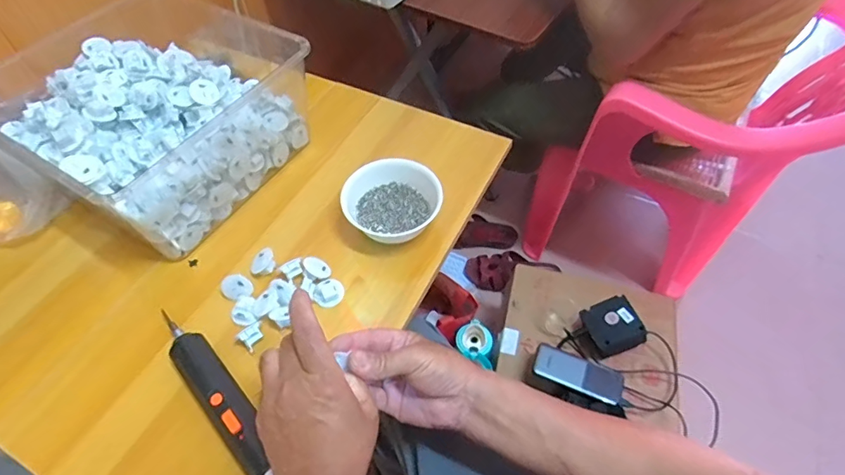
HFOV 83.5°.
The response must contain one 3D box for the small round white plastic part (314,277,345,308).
[{"bbox_3d":[-0.104,0.061,0.526,0.032,0.010,0.031,0,55,0],"label":"small round white plastic part"}]

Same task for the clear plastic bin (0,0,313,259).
[{"bbox_3d":[-0.339,-0.174,0.623,0.339,0.125,0.313,31,61,21],"label":"clear plastic bin"}]

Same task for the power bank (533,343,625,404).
[{"bbox_3d":[0.234,0.203,0.707,0.132,0.020,0.051,19,57,14],"label":"power bank"}]

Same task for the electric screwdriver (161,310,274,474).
[{"bbox_3d":[-0.196,0.141,0.444,0.036,0.022,0.197,-38,63,-23],"label":"electric screwdriver"}]

